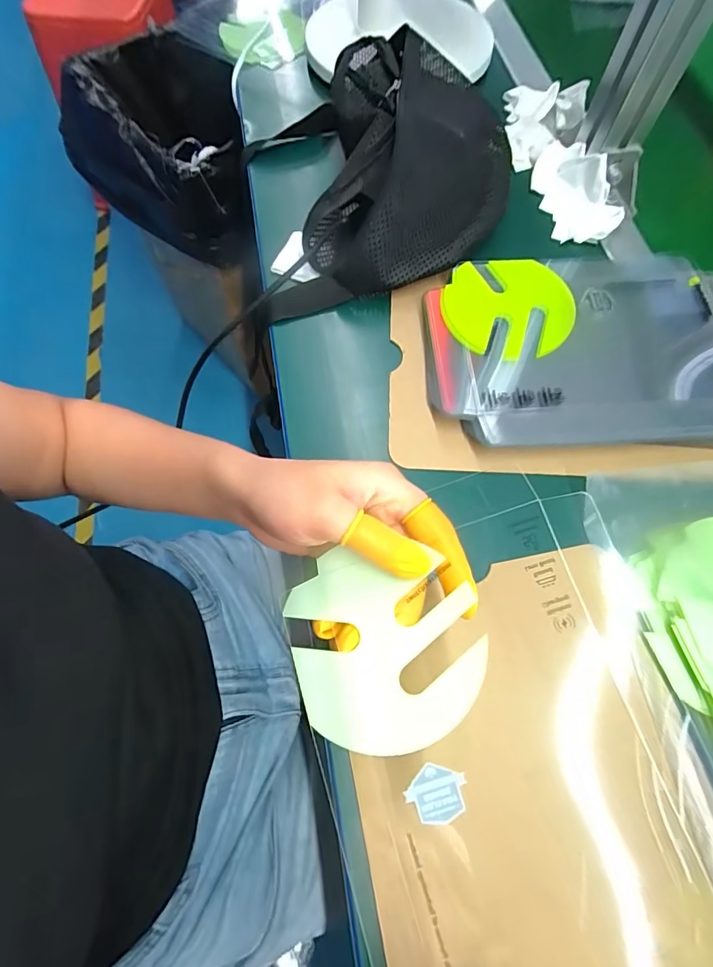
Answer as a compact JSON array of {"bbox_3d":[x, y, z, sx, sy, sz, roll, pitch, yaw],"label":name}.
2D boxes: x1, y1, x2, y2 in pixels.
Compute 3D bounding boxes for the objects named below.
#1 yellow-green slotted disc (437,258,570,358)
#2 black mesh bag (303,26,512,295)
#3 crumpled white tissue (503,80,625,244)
[{"bbox_3d":[0.112,-0.133,0.336,0.093,0.006,0.088,0,71,1],"label":"yellow-green slotted disc"},{"bbox_3d":[0.048,-0.274,0.378,0.159,0.068,0.248,6,69,2],"label":"black mesh bag"},{"bbox_3d":[0.188,-0.312,0.418,0.076,0.034,0.216,-6,67,-3],"label":"crumpled white tissue"}]

